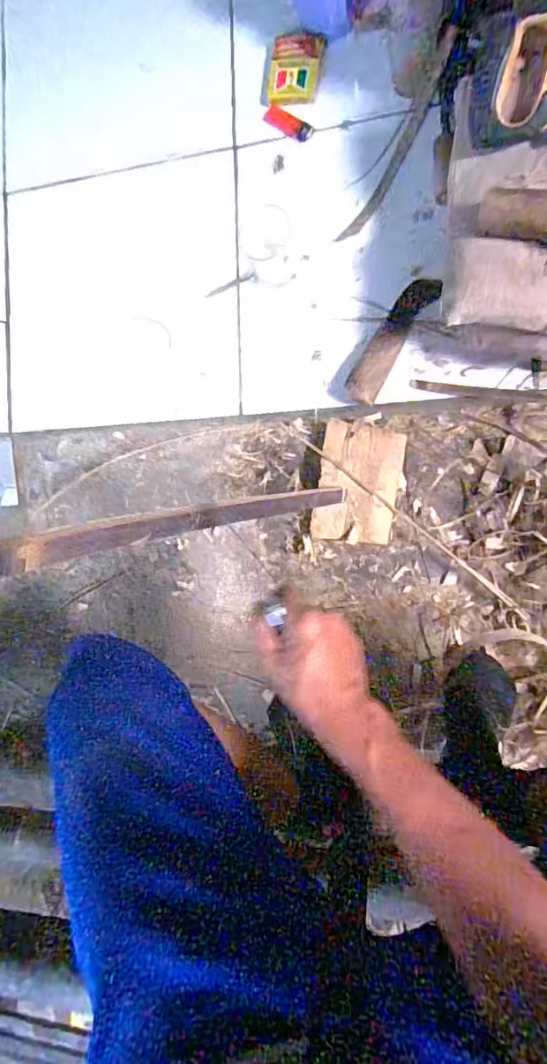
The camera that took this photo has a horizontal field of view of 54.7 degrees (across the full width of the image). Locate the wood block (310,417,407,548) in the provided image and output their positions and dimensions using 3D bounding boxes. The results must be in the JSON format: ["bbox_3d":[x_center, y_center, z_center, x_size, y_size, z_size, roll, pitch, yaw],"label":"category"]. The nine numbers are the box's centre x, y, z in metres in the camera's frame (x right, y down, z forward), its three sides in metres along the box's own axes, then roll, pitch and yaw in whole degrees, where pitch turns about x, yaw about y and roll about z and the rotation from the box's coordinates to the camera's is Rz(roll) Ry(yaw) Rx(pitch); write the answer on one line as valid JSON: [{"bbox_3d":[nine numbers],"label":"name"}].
[{"bbox_3d":[0.123,-0.069,0.760,0.116,0.041,0.168,10,91,15],"label":"wood block"}]

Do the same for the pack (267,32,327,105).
[{"bbox_3d":[0.031,-0.651,0.745,0.072,0.014,0.083,12,94,9],"label":"pack"}]

